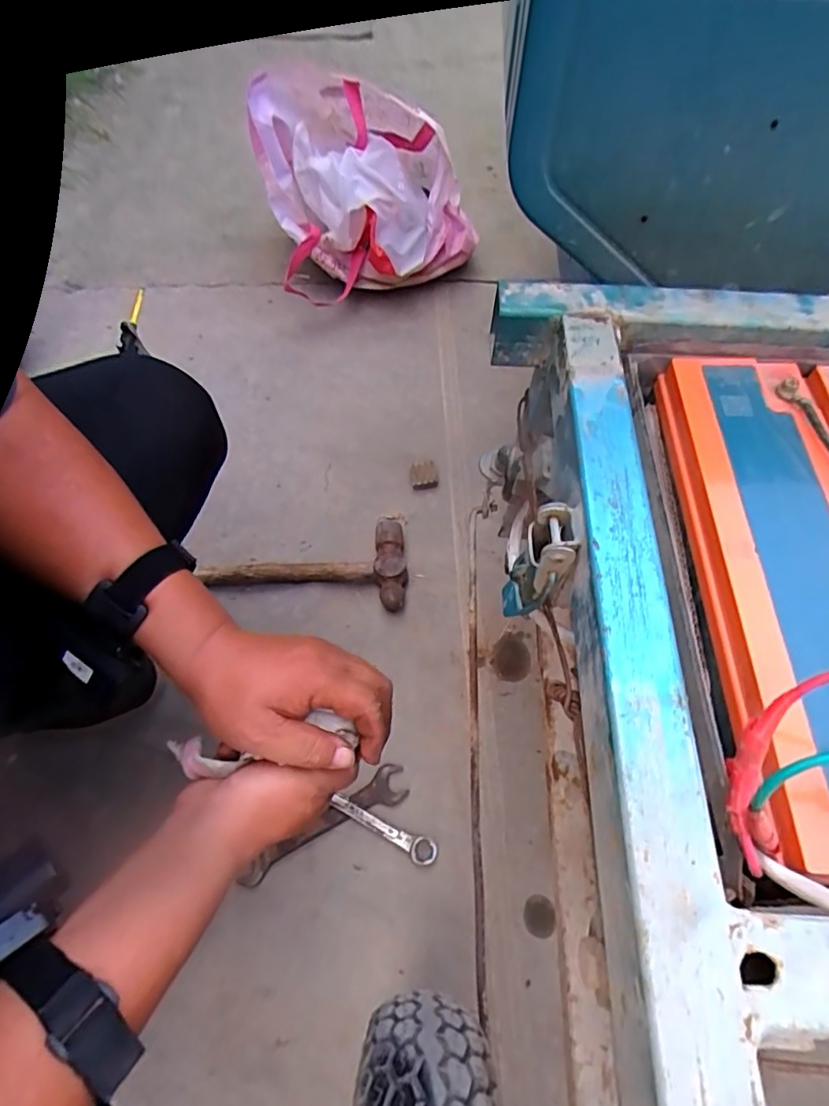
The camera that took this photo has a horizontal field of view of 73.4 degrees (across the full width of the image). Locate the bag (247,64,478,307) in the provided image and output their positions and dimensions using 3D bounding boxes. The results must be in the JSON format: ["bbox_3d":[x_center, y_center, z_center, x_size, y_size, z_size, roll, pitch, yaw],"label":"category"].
[{"bbox_3d":[-0.081,-0.640,0.969,0.350,0.251,0.268,-6,60,-4],"label":"bag"}]

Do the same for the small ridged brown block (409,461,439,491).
[{"bbox_3d":[0.013,-0.119,0.843,0.040,0.019,0.047,-5,60,-4],"label":"small ridged brown block"}]

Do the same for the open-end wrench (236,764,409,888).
[{"bbox_3d":[-0.099,0.296,0.610,0.195,0.008,0.042,-24,63,-14],"label":"open-end wrench"}]

